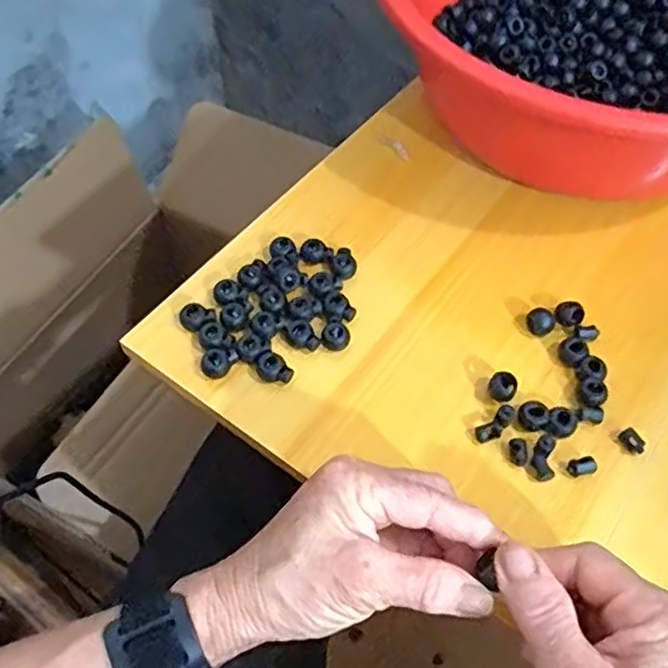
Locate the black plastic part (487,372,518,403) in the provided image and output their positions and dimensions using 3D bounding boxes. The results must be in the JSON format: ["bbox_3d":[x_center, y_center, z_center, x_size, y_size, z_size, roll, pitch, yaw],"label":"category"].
[{"bbox_3d":[0.099,0.032,0.384,0.016,0.013,0.015,0,55,0],"label":"black plastic part"}]

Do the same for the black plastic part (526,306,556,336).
[{"bbox_3d":[0.130,-0.007,0.412,0.017,0.014,0.016,28,60,18],"label":"black plastic part"}]

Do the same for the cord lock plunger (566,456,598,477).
[{"bbox_3d":[0.137,0.073,0.359,0.016,0.006,0.009,-13,58,-11],"label":"cord lock plunger"}]

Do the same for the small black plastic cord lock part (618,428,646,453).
[{"bbox_3d":[0.169,0.060,0.367,0.010,0.006,0.015,-29,62,-20],"label":"small black plastic cord lock part"}]

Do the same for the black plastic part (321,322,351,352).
[{"bbox_3d":[0.001,0.002,0.404,0.017,0.012,0.015,7,56,4],"label":"black plastic part"}]

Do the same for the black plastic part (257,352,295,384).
[{"bbox_3d":[-0.036,0.021,0.391,0.022,0.011,0.017,36,62,22],"label":"black plastic part"}]

